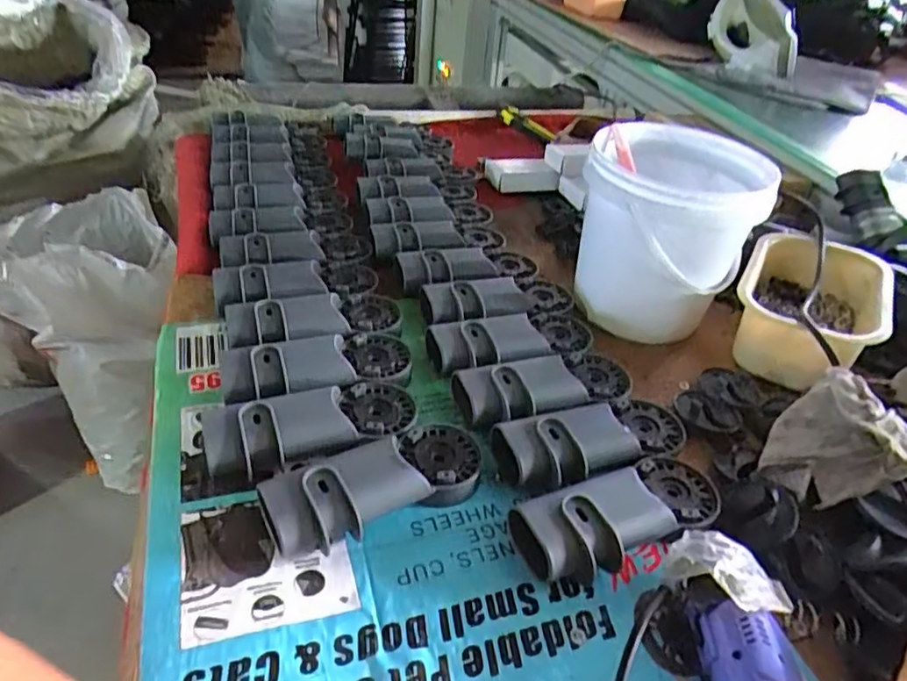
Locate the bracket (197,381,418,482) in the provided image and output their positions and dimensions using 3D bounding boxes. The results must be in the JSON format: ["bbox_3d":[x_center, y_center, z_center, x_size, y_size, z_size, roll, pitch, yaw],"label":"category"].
[{"bbox_3d":[-0.109,0.059,0.483,0.165,0.034,0.068,-9,40,-21],"label":"bracket"}]

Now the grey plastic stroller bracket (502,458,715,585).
[{"bbox_3d":[0.121,0.117,0.436,0.160,0.033,0.058,-15,43,-25],"label":"grey plastic stroller bracket"}]

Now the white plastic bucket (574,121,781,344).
[{"bbox_3d":[0.222,-0.118,0.650,0.175,0.169,0.166,4,38,-3],"label":"white plastic bucket"}]

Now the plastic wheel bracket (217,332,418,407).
[{"bbox_3d":[-0.115,0.020,0.531,0.159,0.032,0.069,-10,41,-20],"label":"plastic wheel bracket"}]

